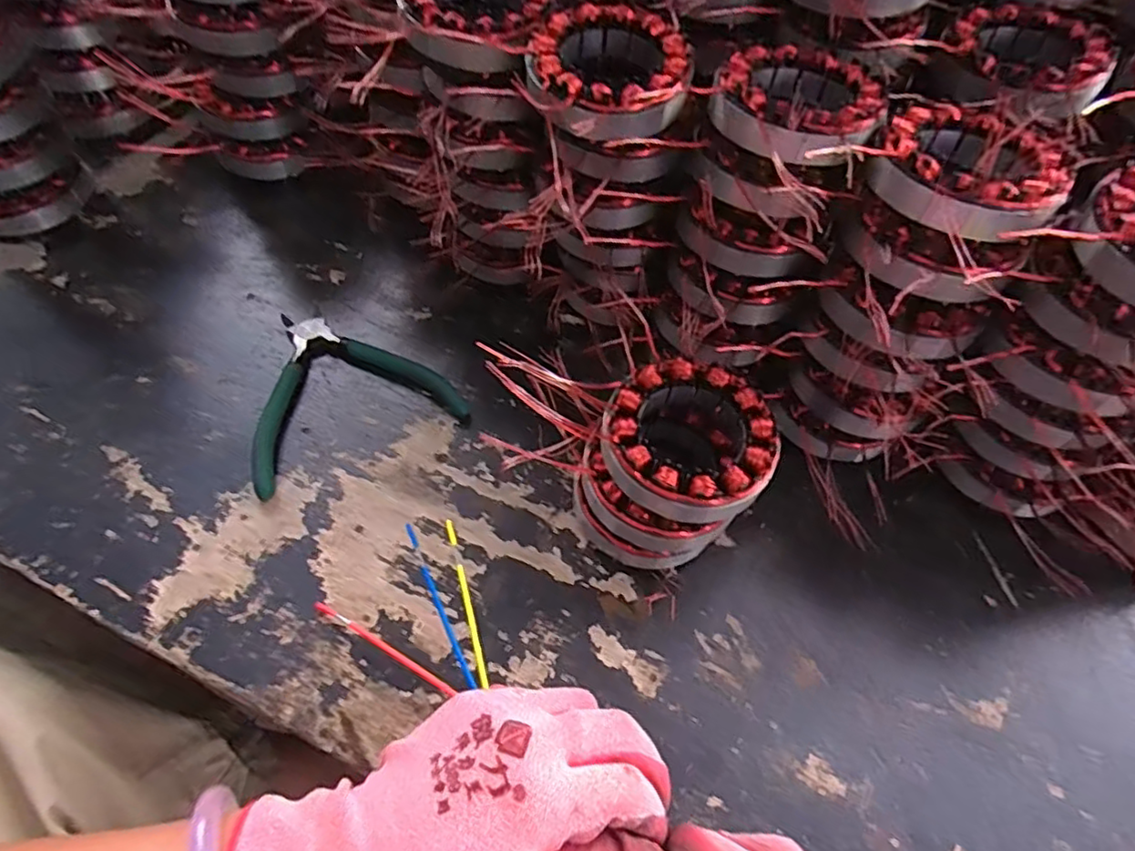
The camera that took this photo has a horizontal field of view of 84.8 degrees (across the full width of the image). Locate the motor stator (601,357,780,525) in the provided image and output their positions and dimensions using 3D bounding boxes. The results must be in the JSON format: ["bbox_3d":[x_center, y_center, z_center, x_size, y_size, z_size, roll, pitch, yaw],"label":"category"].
[{"bbox_3d":[0.063,0.007,0.323,0.084,0.030,0.084,1,58,-2],"label":"motor stator"}]

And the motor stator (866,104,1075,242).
[{"bbox_3d":[0.194,-0.125,0.302,0.083,0.028,0.092,28,61,14],"label":"motor stator"}]

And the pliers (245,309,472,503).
[{"bbox_3d":[-0.152,-0.028,0.423,0.136,0.020,0.126,-21,62,-16],"label":"pliers"}]

